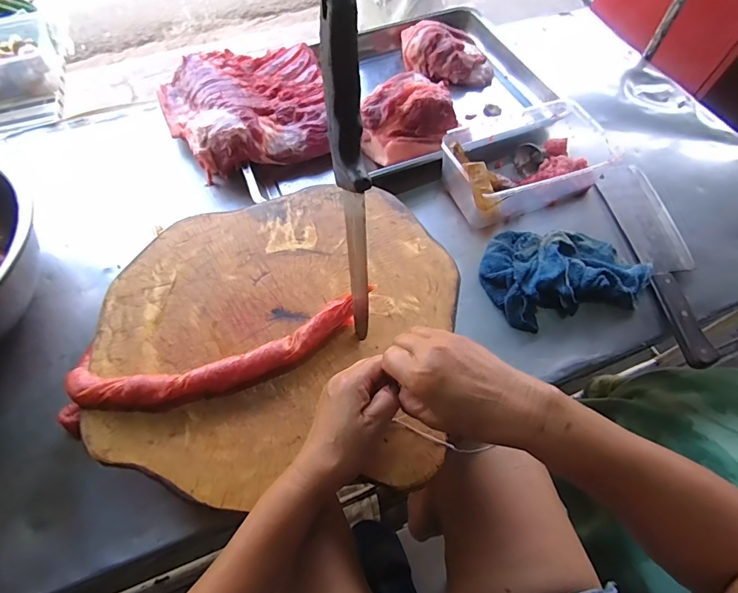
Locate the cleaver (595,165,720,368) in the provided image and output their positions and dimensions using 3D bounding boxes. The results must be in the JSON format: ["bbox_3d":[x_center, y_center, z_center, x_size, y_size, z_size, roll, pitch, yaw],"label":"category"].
[{"bbox_3d":[0.446,-0.071,0.627,0.086,0.028,0.359,-3,61,-3],"label":"cleaver"}]

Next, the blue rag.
[{"bbox_3d":[0.284,-0.044,0.608,0.229,0.037,0.150,-12,62,-7],"label":"blue rag"}]

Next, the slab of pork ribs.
[{"bbox_3d":[-0.218,-0.341,0.730,0.288,0.062,0.270,-9,62,-6],"label":"slab of pork ribs"}]

